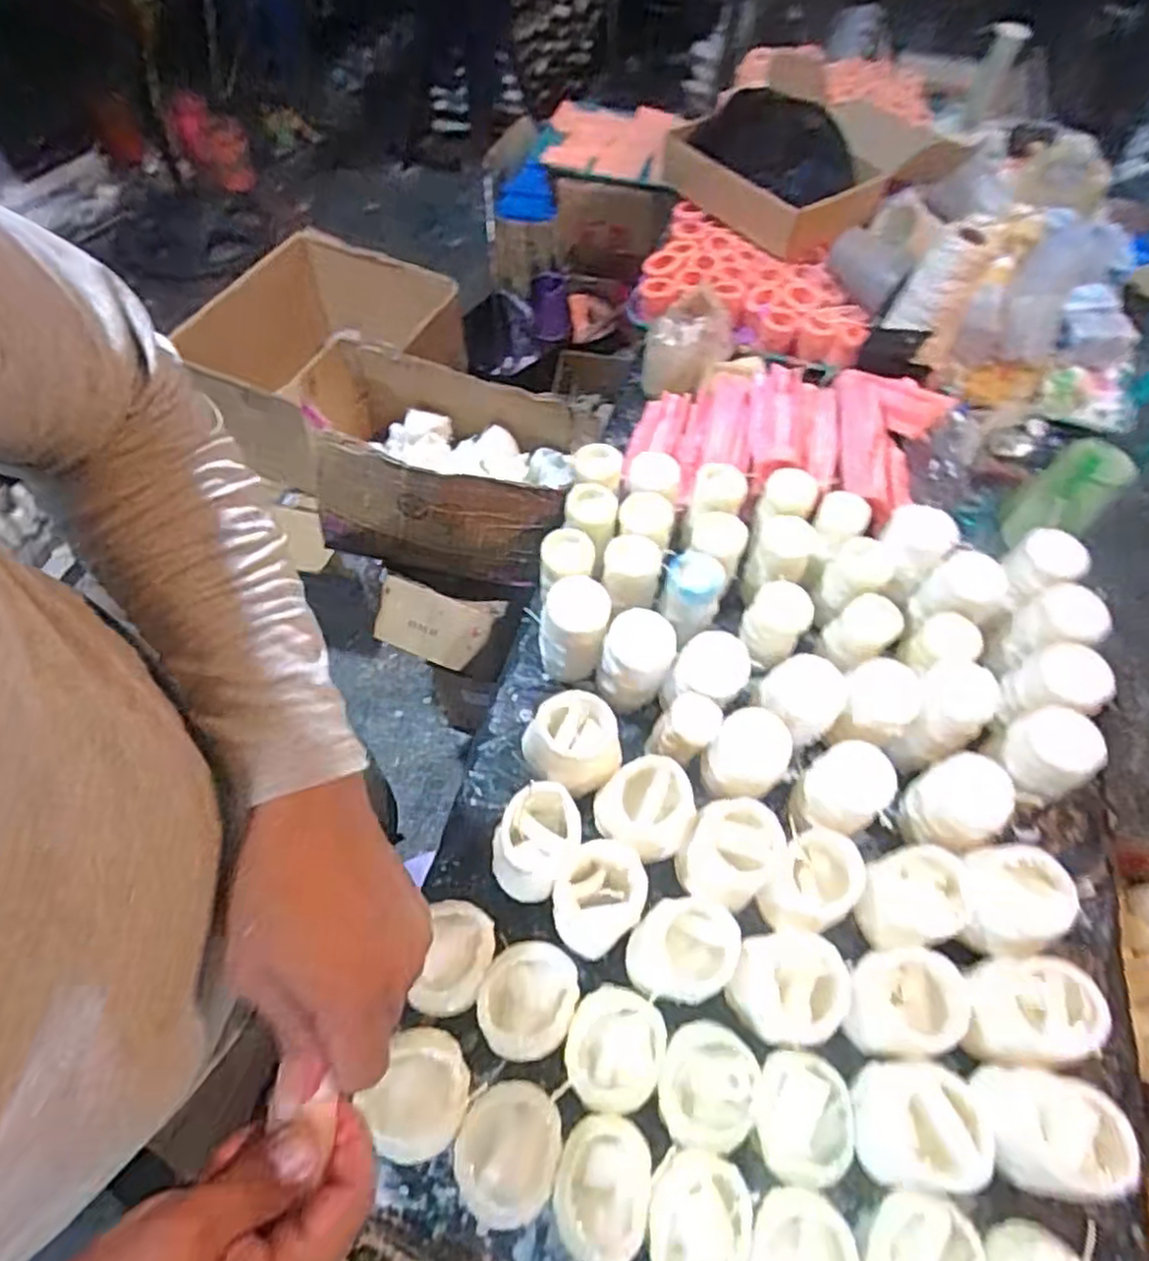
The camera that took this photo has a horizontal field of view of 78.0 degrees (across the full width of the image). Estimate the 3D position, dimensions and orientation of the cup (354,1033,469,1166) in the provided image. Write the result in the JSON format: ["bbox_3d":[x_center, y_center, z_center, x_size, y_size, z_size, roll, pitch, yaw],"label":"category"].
[{"bbox_3d":[-0.106,0.322,0.489,0.065,0.036,0.077,27,61,13],"label":"cup"}]

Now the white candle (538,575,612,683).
[{"bbox_3d":[-0.001,0.003,0.684,0.063,0.100,0.067,14,59,6],"label":"white candle"}]

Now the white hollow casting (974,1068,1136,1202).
[{"bbox_3d":[0.319,0.332,0.471,0.056,0.076,0.070,6,58,1],"label":"white hollow casting"}]

